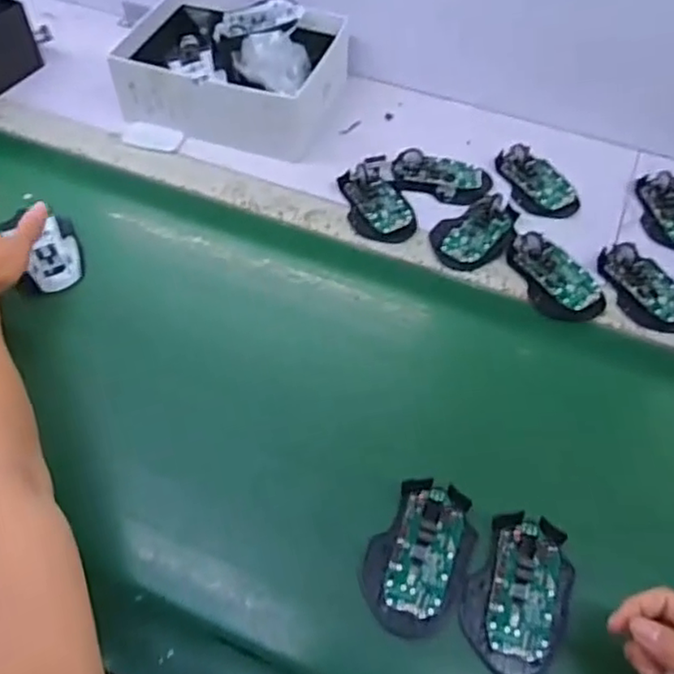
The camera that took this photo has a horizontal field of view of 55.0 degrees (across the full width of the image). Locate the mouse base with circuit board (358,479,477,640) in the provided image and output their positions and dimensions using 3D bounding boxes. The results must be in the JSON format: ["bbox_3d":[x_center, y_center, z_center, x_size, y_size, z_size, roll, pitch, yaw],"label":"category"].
[{"bbox_3d":[0.063,0.169,0.502,0.076,0.016,0.113,19,57,12],"label":"mouse base with circuit board"}]

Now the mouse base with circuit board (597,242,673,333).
[{"bbox_3d":[0.319,-0.054,0.661,0.065,0.021,0.106,-12,57,-9],"label":"mouse base with circuit board"}]

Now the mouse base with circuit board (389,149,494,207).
[{"bbox_3d":[0.123,-0.195,0.752,0.114,0.022,0.063,12,56,7],"label":"mouse base with circuit board"}]

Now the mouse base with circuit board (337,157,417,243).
[{"bbox_3d":[0.043,-0.158,0.727,0.068,0.023,0.124,-15,57,-11],"label":"mouse base with circuit board"}]

